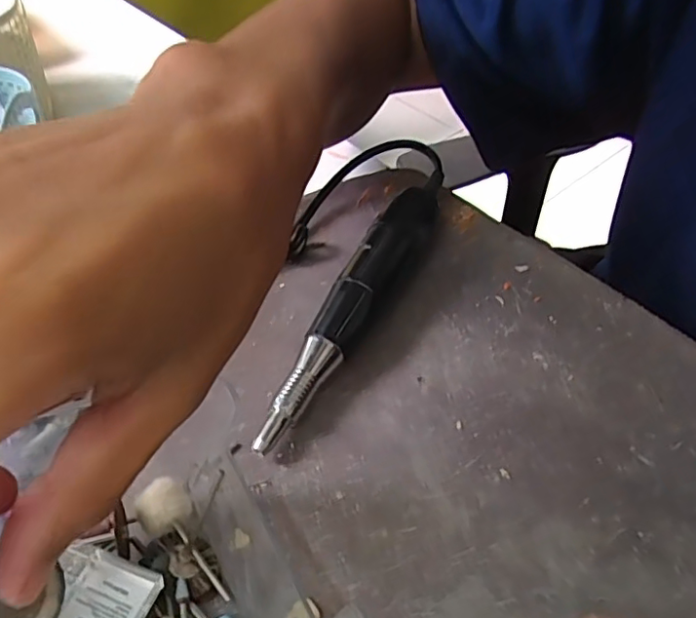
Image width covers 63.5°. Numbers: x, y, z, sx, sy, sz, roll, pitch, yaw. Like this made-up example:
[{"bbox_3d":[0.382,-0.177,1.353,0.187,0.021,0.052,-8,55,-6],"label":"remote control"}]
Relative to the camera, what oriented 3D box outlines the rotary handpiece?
[{"bbox_3d":[0.004,-0.006,0.262,0.023,0.028,0.166,24,53,20],"label":"rotary handpiece"}]

